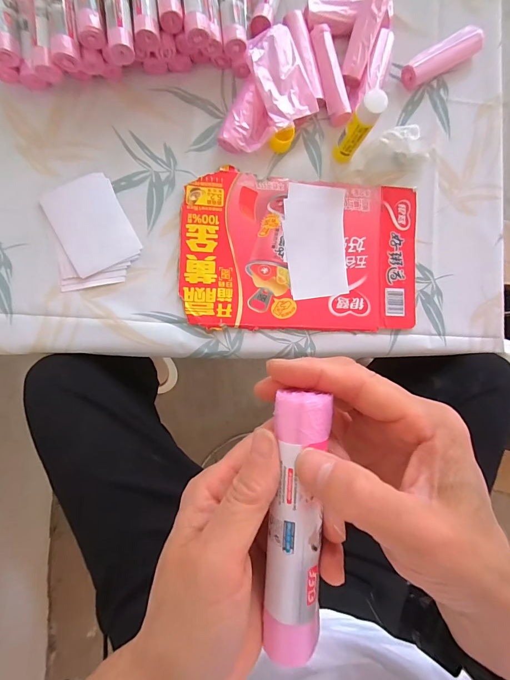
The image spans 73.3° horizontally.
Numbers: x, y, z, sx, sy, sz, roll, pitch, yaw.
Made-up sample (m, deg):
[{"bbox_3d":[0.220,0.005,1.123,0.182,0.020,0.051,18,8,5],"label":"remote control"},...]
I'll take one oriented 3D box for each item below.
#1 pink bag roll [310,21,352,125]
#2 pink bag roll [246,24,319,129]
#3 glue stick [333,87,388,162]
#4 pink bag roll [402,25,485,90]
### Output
[{"bbox_3d":[0.101,-0.347,0.456,0.028,0.026,0.125,-14,91,-7],"label":"pink bag roll"},{"bbox_3d":[0.034,-0.335,0.448,0.069,0.033,0.119,-24,92,-6],"label":"pink bag roll"},{"bbox_3d":[0.125,-0.258,0.421,0.028,0.105,0.024,34,86,-5],"label":"glue stick"},{"bbox_3d":[0.260,-0.391,0.474,0.118,0.030,0.033,-31,93,-6],"label":"pink bag roll"}]

